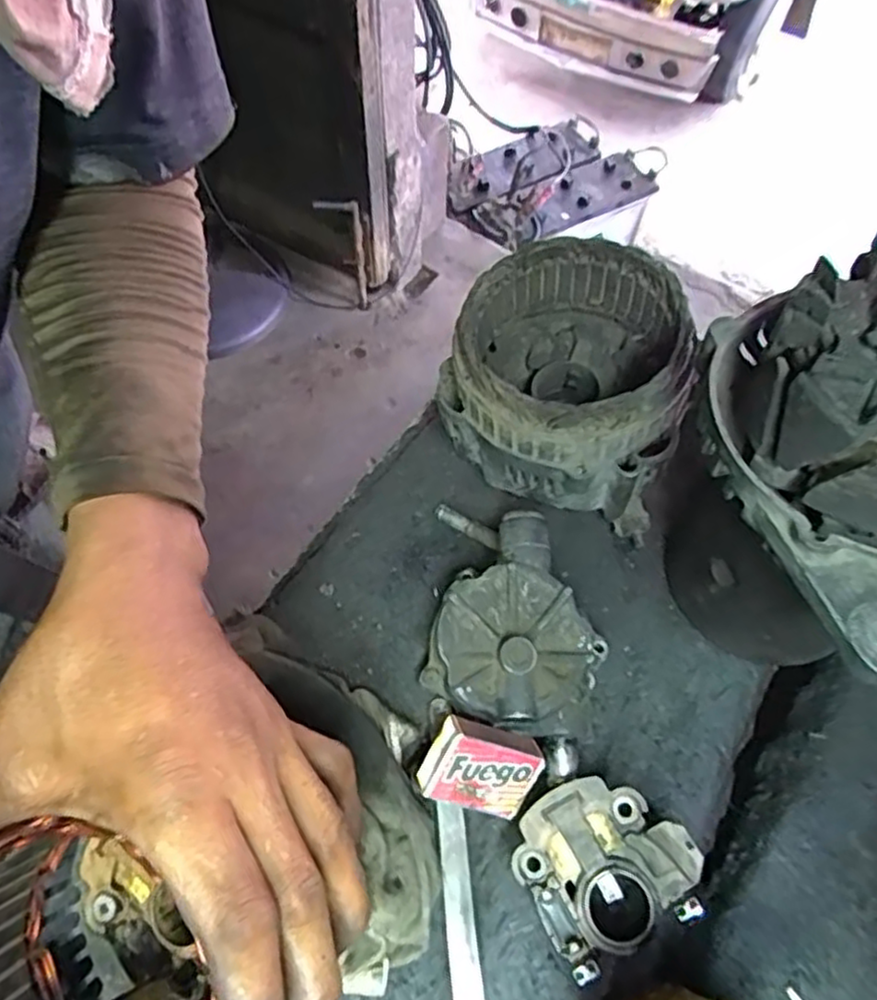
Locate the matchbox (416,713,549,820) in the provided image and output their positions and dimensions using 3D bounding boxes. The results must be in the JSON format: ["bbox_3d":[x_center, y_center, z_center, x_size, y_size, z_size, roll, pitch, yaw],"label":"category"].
[{"bbox_3d":[0.021,0.132,0.344,0.053,0.015,0.043,31,96,-18],"label":"matchbox"}]

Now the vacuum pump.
[{"bbox_3d":[0.041,0.059,0.384,0.099,0.063,0.131,9,61,5],"label":"vacuum pump"}]

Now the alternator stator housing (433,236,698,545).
[{"bbox_3d":[0.074,-0.070,0.413,0.134,0.107,0.132,15,61,9],"label":"alternator stator housing"}]

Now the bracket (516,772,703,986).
[{"bbox_3d":[0.076,0.171,0.328,0.072,0.039,0.071,-25,63,-13],"label":"bracket"}]

